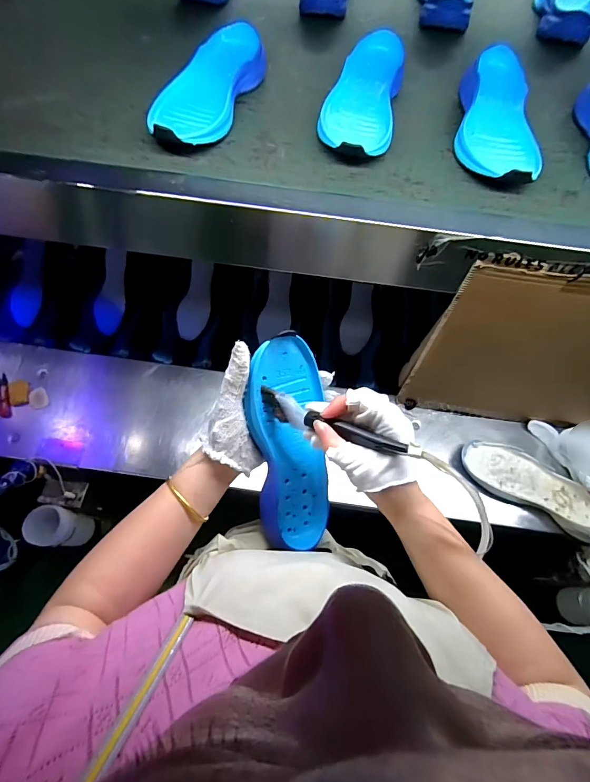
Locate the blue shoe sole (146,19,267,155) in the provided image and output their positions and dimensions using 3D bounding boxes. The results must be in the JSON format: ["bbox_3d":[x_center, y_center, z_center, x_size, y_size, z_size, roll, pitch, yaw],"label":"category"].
[{"bbox_3d":[-0.106,-0.399,0.491,0.077,0.049,0.247,17,65,6],"label":"blue shoe sole"}]

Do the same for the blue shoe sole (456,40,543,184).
[{"bbox_3d":[0.260,-0.343,0.479,0.094,0.050,0.235,10,65,2],"label":"blue shoe sole"}]

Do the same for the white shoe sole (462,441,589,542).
[{"bbox_3d":[0.453,0.178,0.712,0.273,0.050,0.101,28,67,10],"label":"white shoe sole"}]

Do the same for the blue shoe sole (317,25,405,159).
[{"bbox_3d":[0.088,-0.385,0.495,0.098,0.044,0.257,12,65,3],"label":"blue shoe sole"}]

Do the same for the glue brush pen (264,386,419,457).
[{"bbox_3d":[0.034,0.031,0.351,0.161,0.028,0.018,17,63,31],"label":"glue brush pen"}]

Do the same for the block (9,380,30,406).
[{"bbox_3d":[-0.563,0.004,0.769,0.035,0.005,0.057,-16,67,-10],"label":"block"}]

